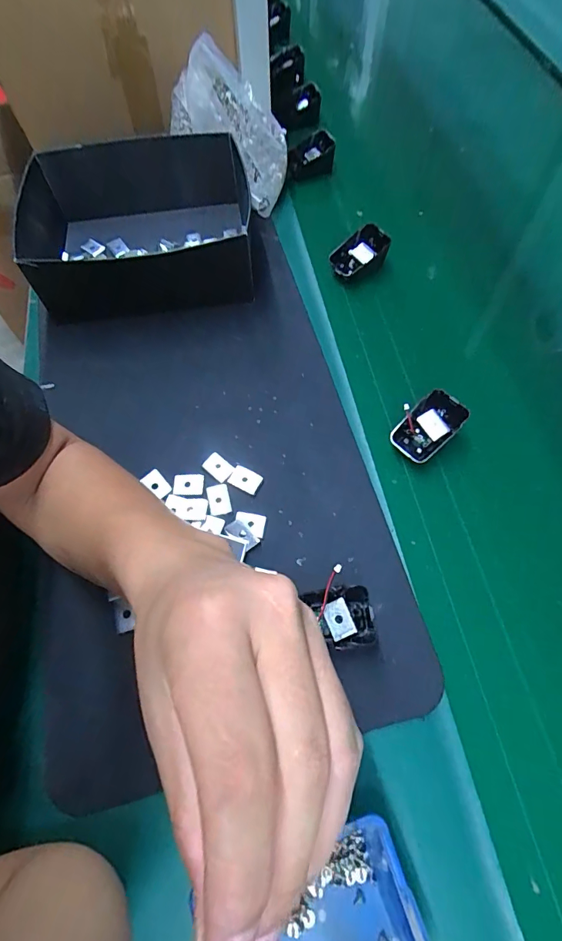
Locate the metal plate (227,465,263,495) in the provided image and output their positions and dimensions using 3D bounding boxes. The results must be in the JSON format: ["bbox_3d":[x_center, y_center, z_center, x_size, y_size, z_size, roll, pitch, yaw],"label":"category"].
[{"bbox_3d":[-0.034,0.009,0.404,0.028,0.006,0.020,24,68,13],"label":"metal plate"}]

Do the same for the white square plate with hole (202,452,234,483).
[{"bbox_3d":[-0.059,-0.003,0.411,0.027,0.004,0.020,40,80,7],"label":"white square plate with hole"}]

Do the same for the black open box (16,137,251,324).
[{"bbox_3d":[-0.163,-0.298,0.518,0.248,0.081,0.236,-12,65,-3],"label":"black open box"}]

